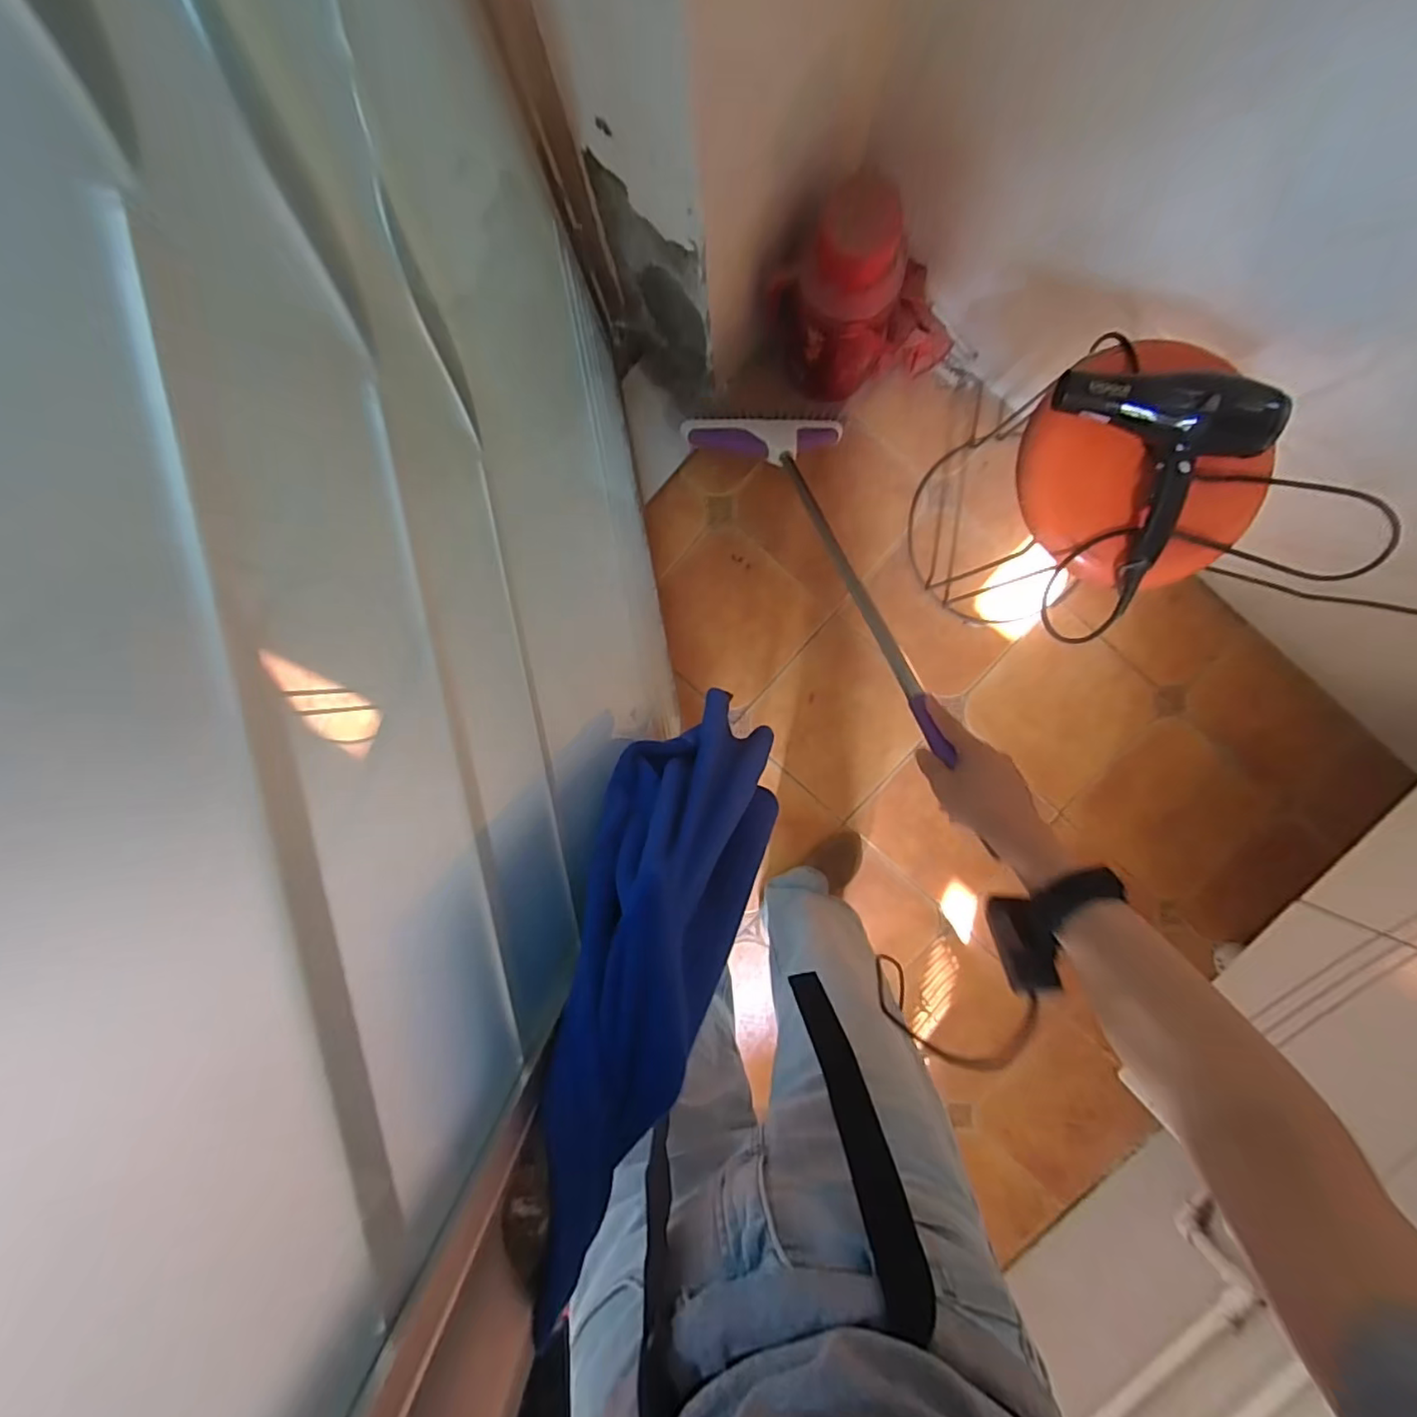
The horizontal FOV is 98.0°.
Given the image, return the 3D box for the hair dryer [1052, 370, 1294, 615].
[{"bbox_3d":[0.534,-0.285,0.697,0.194,0.071,0.270,-24,94,6],"label":"hair dryer"}]

